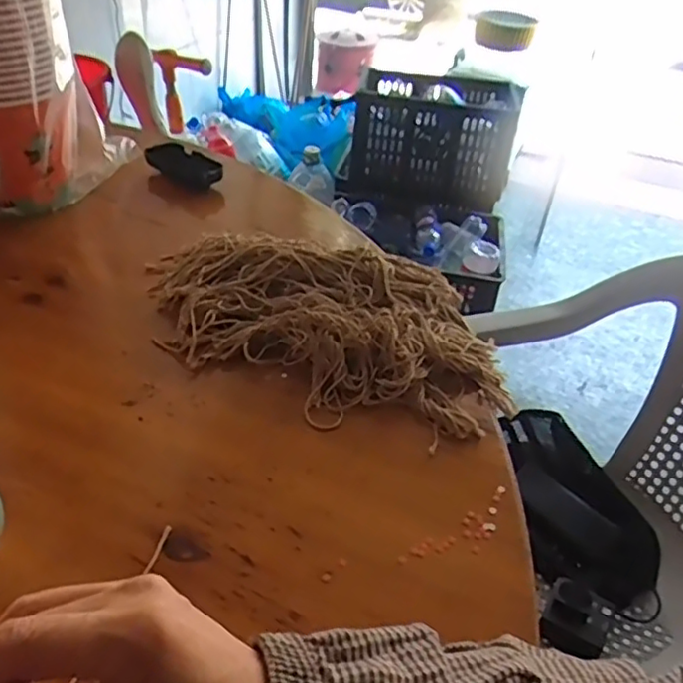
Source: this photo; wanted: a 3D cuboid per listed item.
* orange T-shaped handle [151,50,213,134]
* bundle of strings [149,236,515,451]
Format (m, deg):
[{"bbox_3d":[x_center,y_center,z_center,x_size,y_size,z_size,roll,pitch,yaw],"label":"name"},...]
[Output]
[{"bbox_3d":[-0.364,-0.572,1.530,0.049,0.189,0.164,-30,50,-35],"label":"orange T-shaped handle"},{"bbox_3d":[-0.018,-0.022,0.596,0.349,0.043,0.208,11,39,6],"label":"bundle of strings"}]

